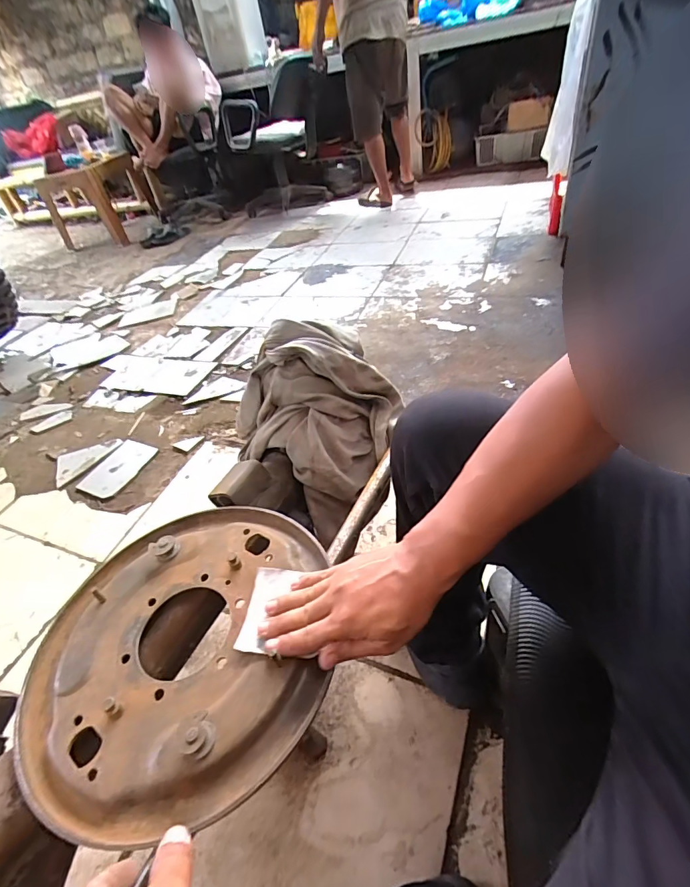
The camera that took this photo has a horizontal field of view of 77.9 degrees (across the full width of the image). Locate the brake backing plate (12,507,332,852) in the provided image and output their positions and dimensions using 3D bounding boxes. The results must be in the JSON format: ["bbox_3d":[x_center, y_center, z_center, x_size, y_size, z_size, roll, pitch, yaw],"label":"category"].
[{"bbox_3d":[-0.162,0.183,0.415,0.275,0.037,0.292,-6,43,1],"label":"brake backing plate"}]

